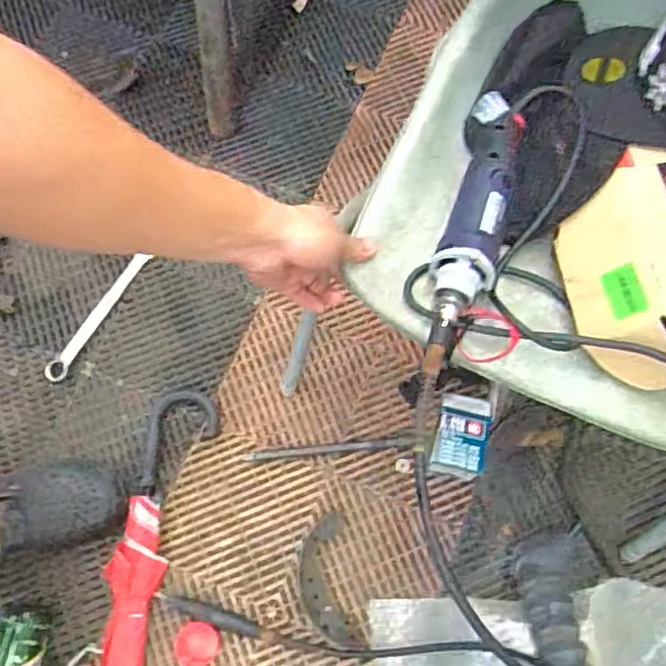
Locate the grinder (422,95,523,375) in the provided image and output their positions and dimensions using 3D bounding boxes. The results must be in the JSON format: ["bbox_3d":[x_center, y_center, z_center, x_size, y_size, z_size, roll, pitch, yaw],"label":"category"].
[{"bbox_3d":[0.136,-0.109,0.610,0.056,0.065,0.313,15,70,6],"label":"grinder"}]

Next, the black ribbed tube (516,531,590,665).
[{"bbox_3d":[0.262,0.348,0.716,0.073,0.055,0.241,-6,57,0],"label":"black ribbed tube"}]

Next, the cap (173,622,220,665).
[{"bbox_3d":[-0.180,0.415,0.843,0.058,0.012,0.057,1,71,2],"label":"cap"}]

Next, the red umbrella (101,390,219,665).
[{"bbox_3d":[-0.267,0.462,0.819,0.112,0.044,0.800,5,72,3],"label":"red umbrella"}]

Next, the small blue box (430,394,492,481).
[{"bbox_3d":[0.177,0.142,0.889,0.068,0.070,0.106,13,72,6],"label":"small blue box"}]

